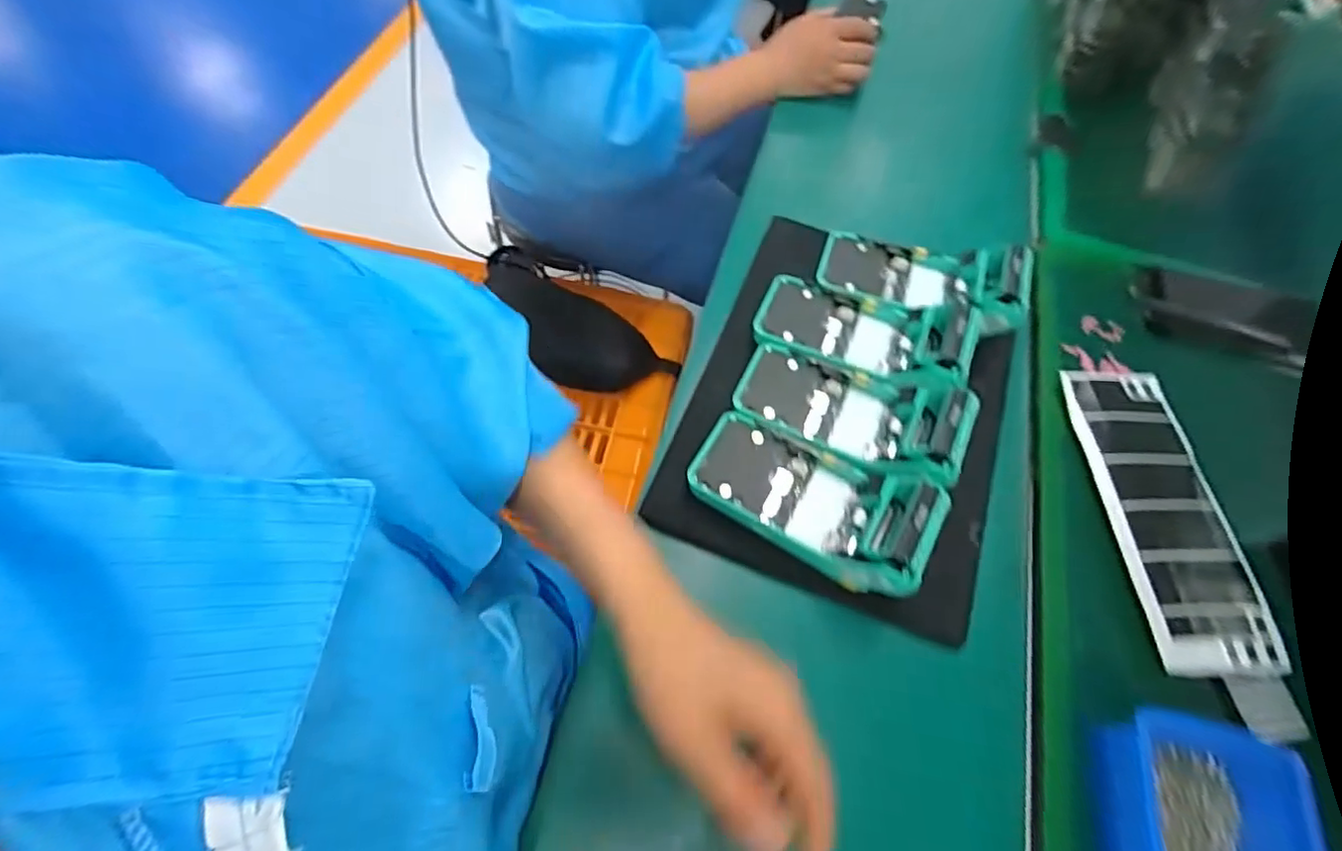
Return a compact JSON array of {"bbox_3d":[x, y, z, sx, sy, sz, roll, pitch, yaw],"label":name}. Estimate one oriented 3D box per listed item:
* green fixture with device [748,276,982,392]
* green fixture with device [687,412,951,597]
[{"bbox_3d":[0.160,-0.084,0.510,0.171,0.042,0.081,23,61,15],"label":"green fixture with device"},{"bbox_3d":[0.101,0.054,0.450,0.170,0.074,0.079,26,62,17],"label":"green fixture with device"}]

